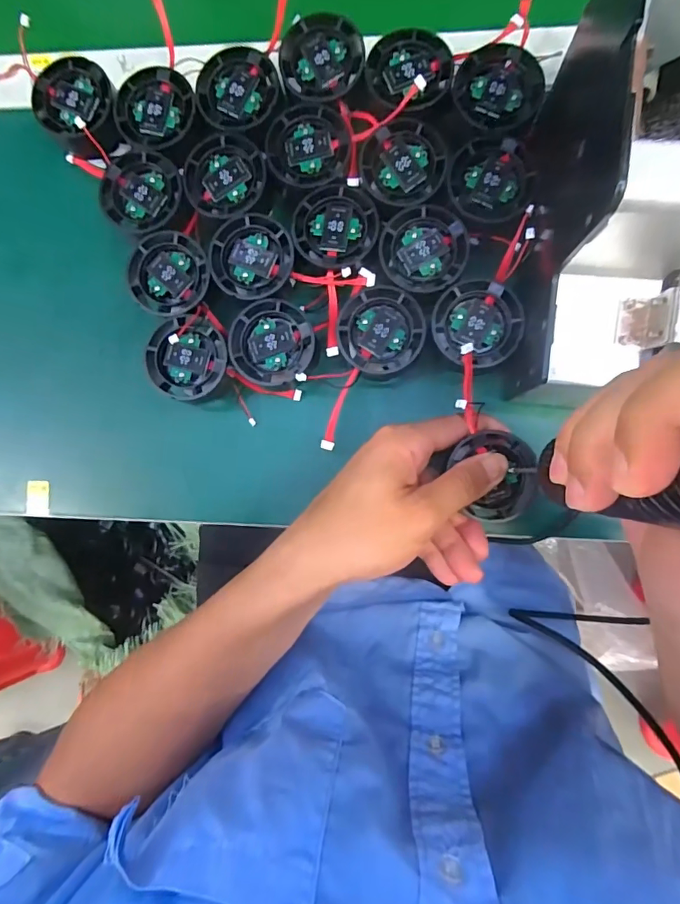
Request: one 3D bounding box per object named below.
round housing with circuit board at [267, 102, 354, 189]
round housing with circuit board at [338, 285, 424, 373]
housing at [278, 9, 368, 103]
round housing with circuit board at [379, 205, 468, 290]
[{"bbox_3d":[-0.019,-0.189,0.296,0.051,0.007,0.049,0,87,5],"label":"round housing with circuit board"},{"bbox_3d":[0.025,-0.074,0.292,0.050,0.015,0.049,5,88,6],"label":"round housing with circuit board"},{"bbox_3d":[-0.011,-0.242,0.295,0.050,0.012,0.052,3,87,6],"label":"housing"},{"bbox_3d":[0.051,-0.123,0.289,0.051,0.014,0.049,2,87,5],"label":"round housing with circuit board"}]

